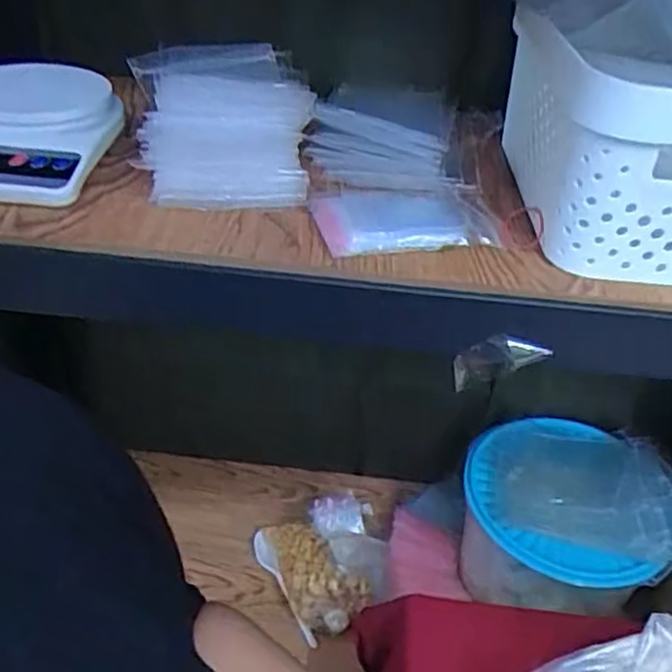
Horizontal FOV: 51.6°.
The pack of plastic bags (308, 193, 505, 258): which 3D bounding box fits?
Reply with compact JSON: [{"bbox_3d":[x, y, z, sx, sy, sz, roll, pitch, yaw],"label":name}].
[{"bbox_3d":[0.046,-0.081,0.467,0.121,0.013,0.079,-7,39,-14],"label":"pack of plastic bags"}]

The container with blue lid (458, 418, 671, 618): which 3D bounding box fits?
[{"bbox_3d":[0.235,0.177,0.718,0.196,0.120,0.188,11,38,9],"label":"container with blue lid"}]

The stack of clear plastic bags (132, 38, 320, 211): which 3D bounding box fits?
[{"bbox_3d":[-0.077,-0.143,0.474,0.115,0.089,0.065,1,38,-4],"label":"stack of clear plastic bags"}]

